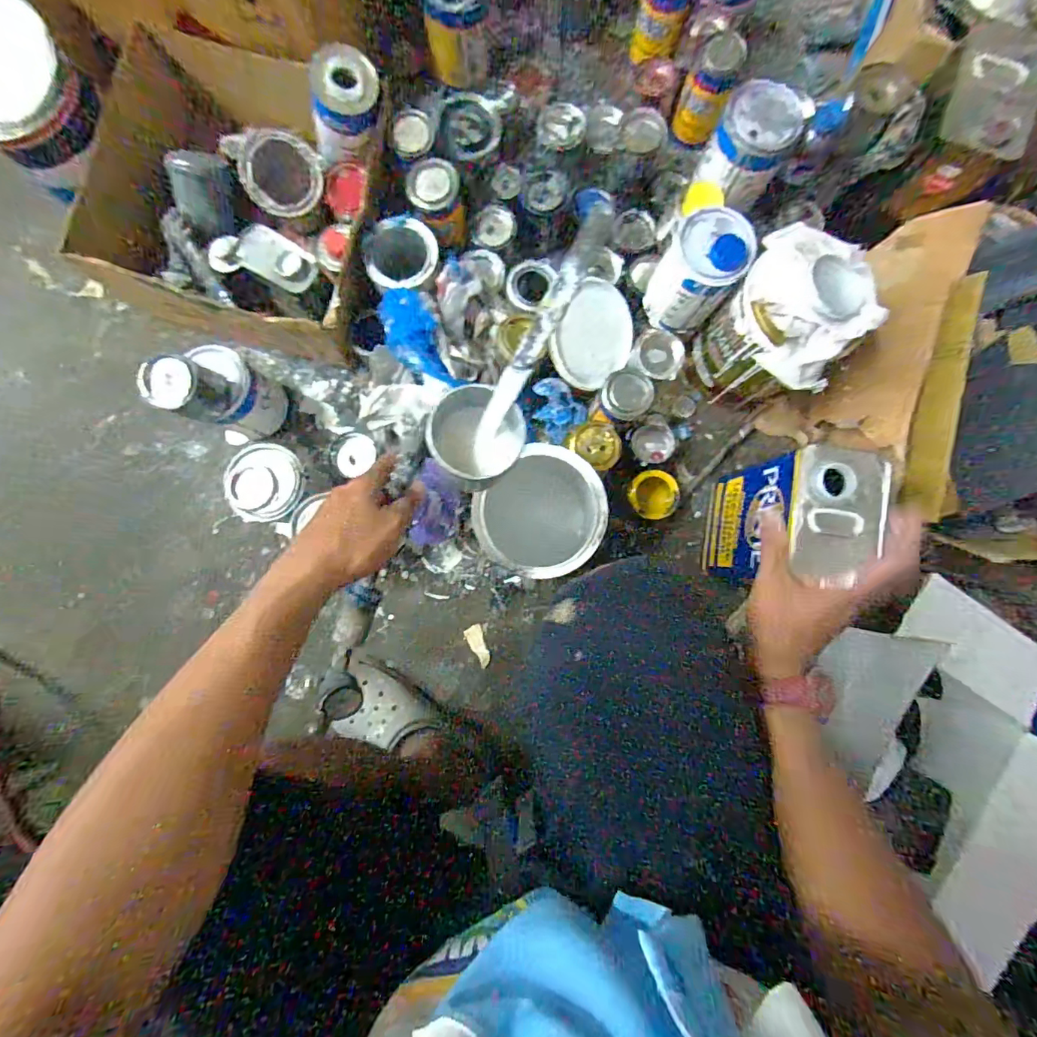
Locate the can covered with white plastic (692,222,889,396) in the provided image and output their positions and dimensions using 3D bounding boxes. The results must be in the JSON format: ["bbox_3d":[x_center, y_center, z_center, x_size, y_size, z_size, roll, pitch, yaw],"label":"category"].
[{"bbox_3d":[0.350,-0.260,0.682,0.154,0.222,0.172,31,86,1],"label":"can covered with white plastic"}]

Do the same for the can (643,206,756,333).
[{"bbox_3d":[0.246,-0.340,0.681,0.101,0.132,0.105,34,86,1],"label":"can"}]

